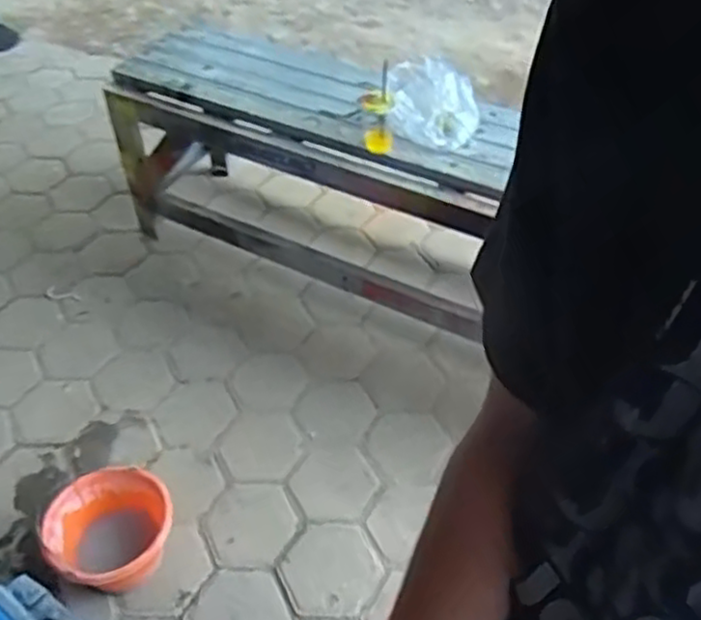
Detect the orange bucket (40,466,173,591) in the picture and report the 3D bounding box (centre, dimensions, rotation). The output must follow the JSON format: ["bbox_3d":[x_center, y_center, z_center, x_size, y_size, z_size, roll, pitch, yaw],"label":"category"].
[{"bbox_3d":[-0.480,0.461,1.474,0.237,0.167,0.223,-1,46,1],"label":"orange bucket"}]

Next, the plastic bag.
[{"bbox_3d":[0.188,-0.478,1.652,0.201,0.115,0.204,1,46,2],"label":"plastic bag"}]

